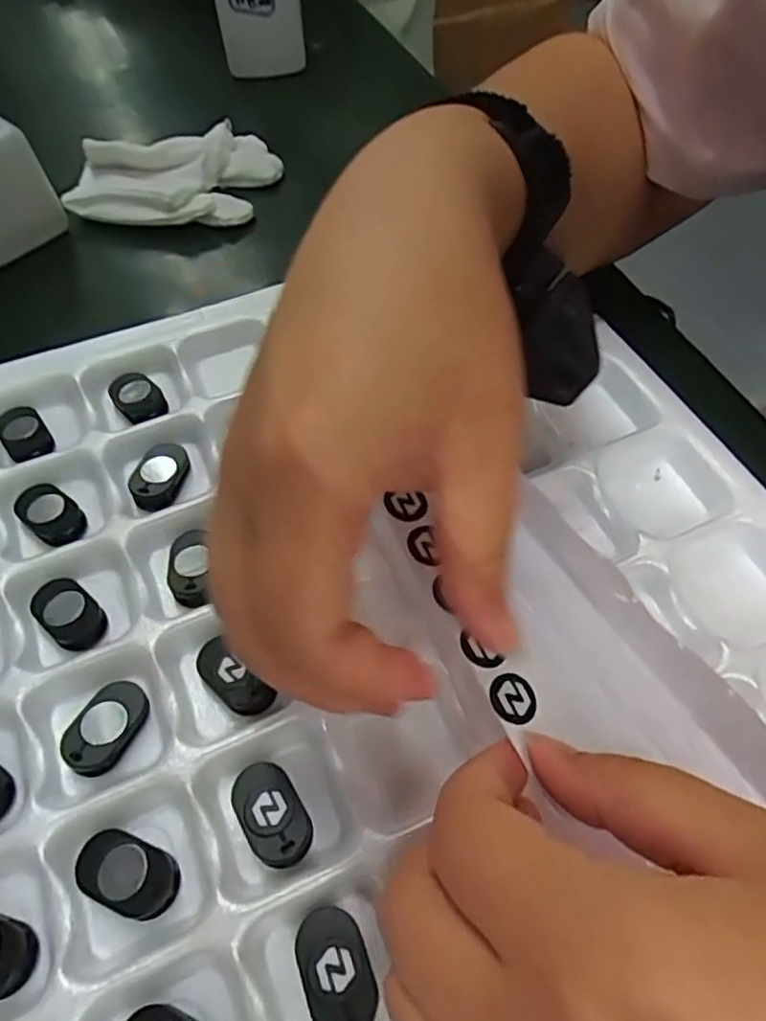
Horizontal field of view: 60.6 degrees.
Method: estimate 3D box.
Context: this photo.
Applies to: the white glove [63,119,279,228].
[{"bbox_3d":[-0.115,-0.182,0.363,0.112,0.029,0.064,-15,62,-9],"label":"white glove"}]

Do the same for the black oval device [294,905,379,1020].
[{"bbox_3d":[-0.013,0.118,0.169,0.018,0.004,0.028,-19,59,-11],"label":"black oval device"}]

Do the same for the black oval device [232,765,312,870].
[{"bbox_3d":[-0.033,0.088,0.191,0.017,0.008,0.030,-31,65,-17],"label":"black oval device"}]

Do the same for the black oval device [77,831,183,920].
[{"bbox_3d":[-0.072,0.101,0.183,0.029,0.004,0.017,20,62,10],"label":"black oval device"}]

